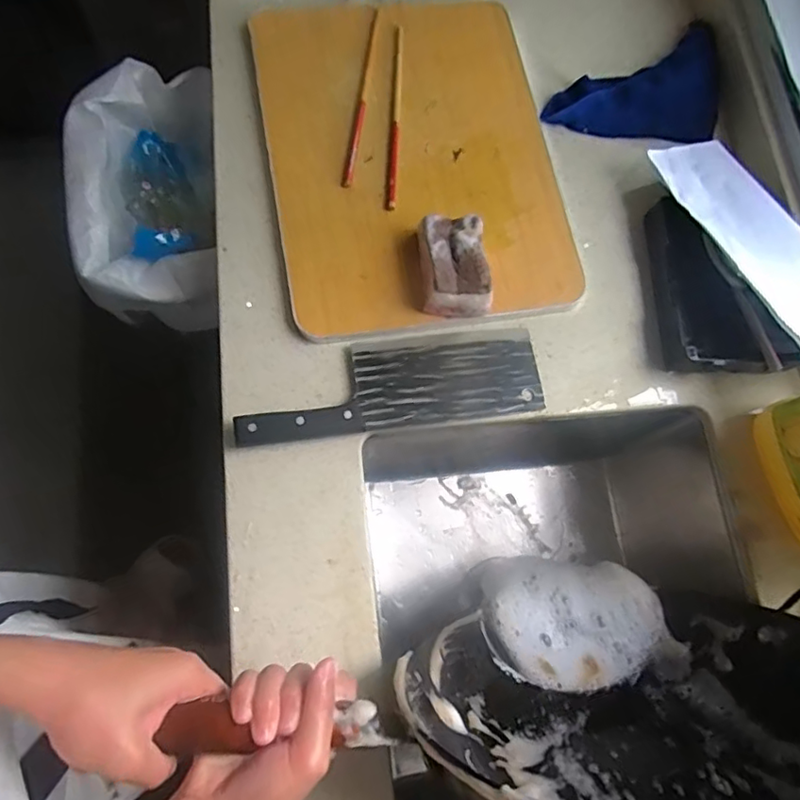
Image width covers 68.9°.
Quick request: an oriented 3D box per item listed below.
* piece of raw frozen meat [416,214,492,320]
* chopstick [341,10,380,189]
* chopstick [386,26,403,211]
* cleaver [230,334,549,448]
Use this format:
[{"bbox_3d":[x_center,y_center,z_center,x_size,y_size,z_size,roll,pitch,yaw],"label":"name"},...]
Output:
[{"bbox_3d":[0.050,-0.128,0.565,0.063,0.044,0.095,-5,75,-6],"label":"piece of raw frozen meat"},{"bbox_3d":[-0.040,-0.330,0.628,0.012,0.013,0.231,8,74,-4],"label":"chopstick"},{"bbox_3d":[-0.006,-0.308,0.625,0.010,0.010,0.235,3,74,-5],"label":"chopstick"},{"bbox_3d":[-0.005,-0.013,0.552,0.287,0.015,0.081,-6,71,-12],"label":"cleaver"}]

